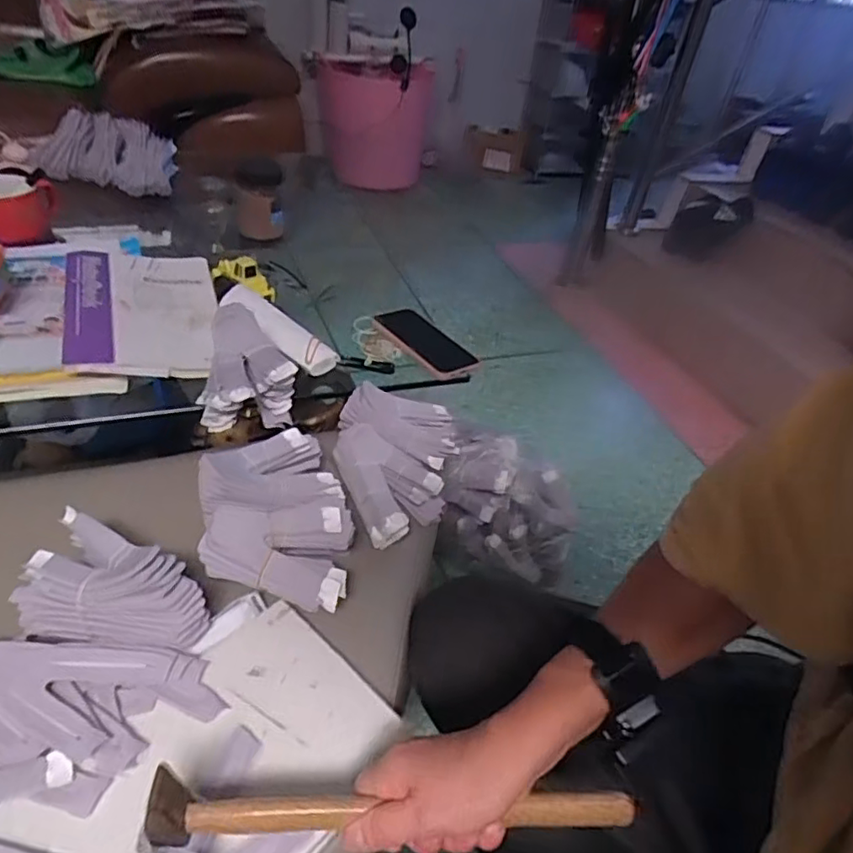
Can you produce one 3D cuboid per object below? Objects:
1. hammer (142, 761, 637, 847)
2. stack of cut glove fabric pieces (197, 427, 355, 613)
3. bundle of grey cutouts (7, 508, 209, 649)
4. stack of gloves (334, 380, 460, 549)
[{"bbox_3d":[-0.014,0.227,0.359,0.284,0.057,0.021,4,36,-7],"label":"hammer"},{"bbox_3d":[-0.139,0.083,0.568,0.134,0.063,0.195,-3,41,-14],"label":"stack of cut glove fabric pieces"},{"bbox_3d":[-0.248,0.127,0.484,0.145,0.070,0.084,16,40,8],"label":"bundle of grey cutouts"},{"bbox_3d":[-0.031,0.043,0.665,0.134,0.051,0.186,12,51,-18],"label":"stack of gloves"}]

